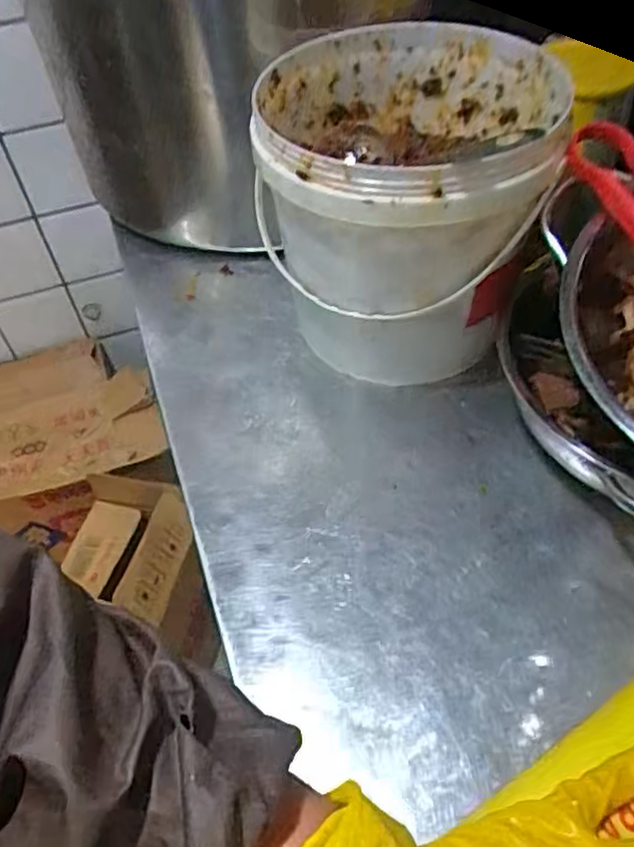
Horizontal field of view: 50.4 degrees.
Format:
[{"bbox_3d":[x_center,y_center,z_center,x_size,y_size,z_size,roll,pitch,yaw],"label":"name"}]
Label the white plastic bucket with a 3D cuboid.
[{"bbox_3d":[0.074,-0.184,0.601,0.236,0.243,0.252,-2,46,2],"label":"white plastic bucket"}]

